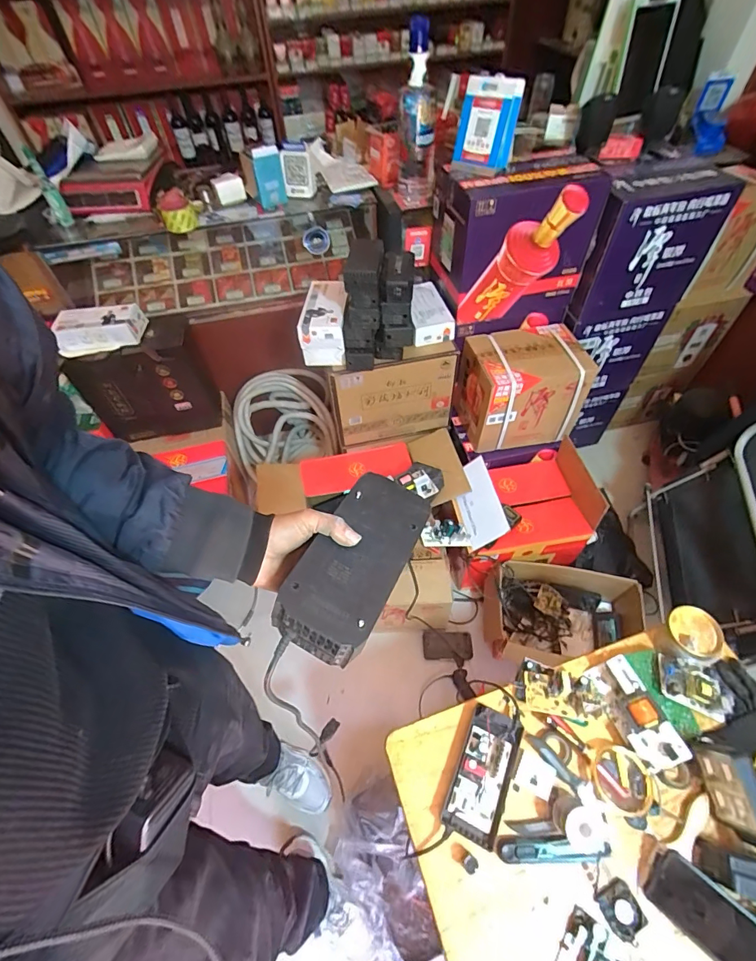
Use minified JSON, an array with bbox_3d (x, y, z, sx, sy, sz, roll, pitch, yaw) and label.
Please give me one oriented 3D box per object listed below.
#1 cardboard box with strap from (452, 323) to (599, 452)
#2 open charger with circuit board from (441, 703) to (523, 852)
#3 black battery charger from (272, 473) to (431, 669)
[{"bbox_3d":[0.442,-0.276,1.330,0.344,0.304,0.217,-9,54,-4],"label":"cardboard box with strap"},{"bbox_3d":[0.172,0.470,0.676,0.084,0.042,0.177,21,58,17],"label":"open charger with circuit board"},{"bbox_3d":[-0.019,0.091,0.478,0.099,0.066,0.219,21,52,17],"label":"black battery charger"}]

